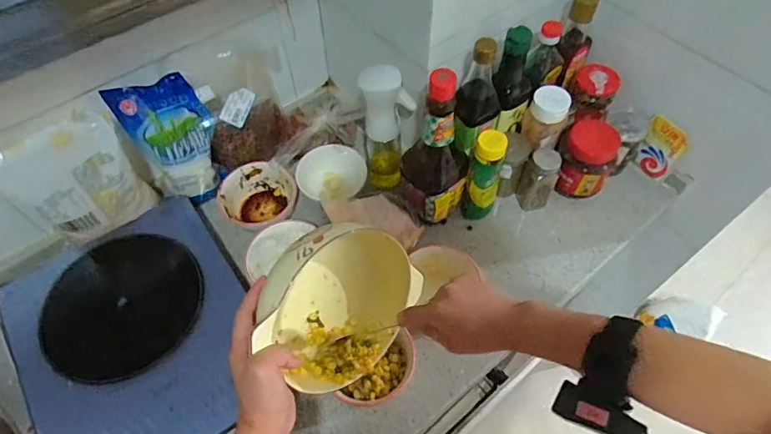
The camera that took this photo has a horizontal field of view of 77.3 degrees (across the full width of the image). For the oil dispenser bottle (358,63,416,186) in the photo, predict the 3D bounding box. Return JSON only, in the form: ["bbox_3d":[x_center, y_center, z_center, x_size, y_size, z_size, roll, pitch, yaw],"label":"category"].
[{"bbox_3d":[0.004,-0.124,0.721,0.073,0.215,0.055,2,57,2],"label":"oil dispenser bottle"}]

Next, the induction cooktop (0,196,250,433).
[{"bbox_3d":[-0.318,0.161,0.642,0.274,0.065,0.343,-32,62,-18],"label":"induction cooktop"}]

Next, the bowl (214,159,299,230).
[{"bbox_3d":[-0.198,-0.028,0.762,0.115,0.057,0.104,-16,58,-9],"label":"bowl"}]

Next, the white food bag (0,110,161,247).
[{"bbox_3d":[-0.402,-0.038,0.640,0.150,0.171,0.057,-39,64,-21],"label":"white food bag"}]

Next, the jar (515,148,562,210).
[{"bbox_3d":[0.234,-0.056,0.741,0.049,0.116,0.050,0,57,1],"label":"jar"}]

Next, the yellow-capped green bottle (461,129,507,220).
[{"bbox_3d":[0.146,-0.057,0.710,0.047,0.163,0.048,15,58,10],"label":"yellow-capped green bottle"}]

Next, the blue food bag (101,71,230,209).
[{"bbox_3d":[-0.306,-0.111,0.707,0.112,0.192,0.080,-28,61,-16],"label":"blue food bag"}]

